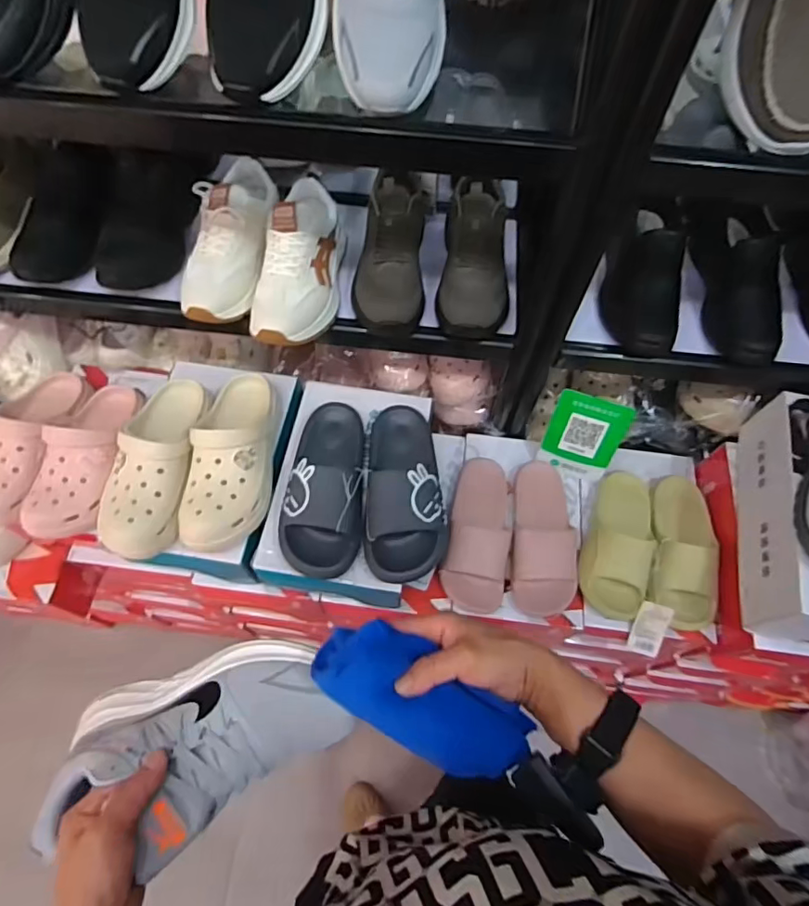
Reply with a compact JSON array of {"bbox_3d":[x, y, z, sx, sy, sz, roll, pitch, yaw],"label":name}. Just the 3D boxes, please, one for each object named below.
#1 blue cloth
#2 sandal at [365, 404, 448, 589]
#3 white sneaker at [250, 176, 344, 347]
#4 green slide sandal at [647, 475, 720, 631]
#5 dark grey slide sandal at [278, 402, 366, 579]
[{"bbox_3d":[0.018,0.197,0.417,0.177,0.047,0.066,34,64,-10],"label":"blue cloth"},{"bbox_3d":[-0.005,0.040,0.734,0.106,0.070,0.251,-5,62,-4],"label":"sandal"},{"bbox_3d":[-0.137,-0.259,0.718,0.091,0.113,0.240,10,62,3],"label":"white sneaker"},{"bbox_3d":[0.432,0.144,0.811,0.098,0.062,0.229,13,62,5],"label":"green slide sandal"},{"bbox_3d":[-0.107,0.036,0.731,0.102,0.064,0.248,4,62,0],"label":"dark grey slide sandal"}]

